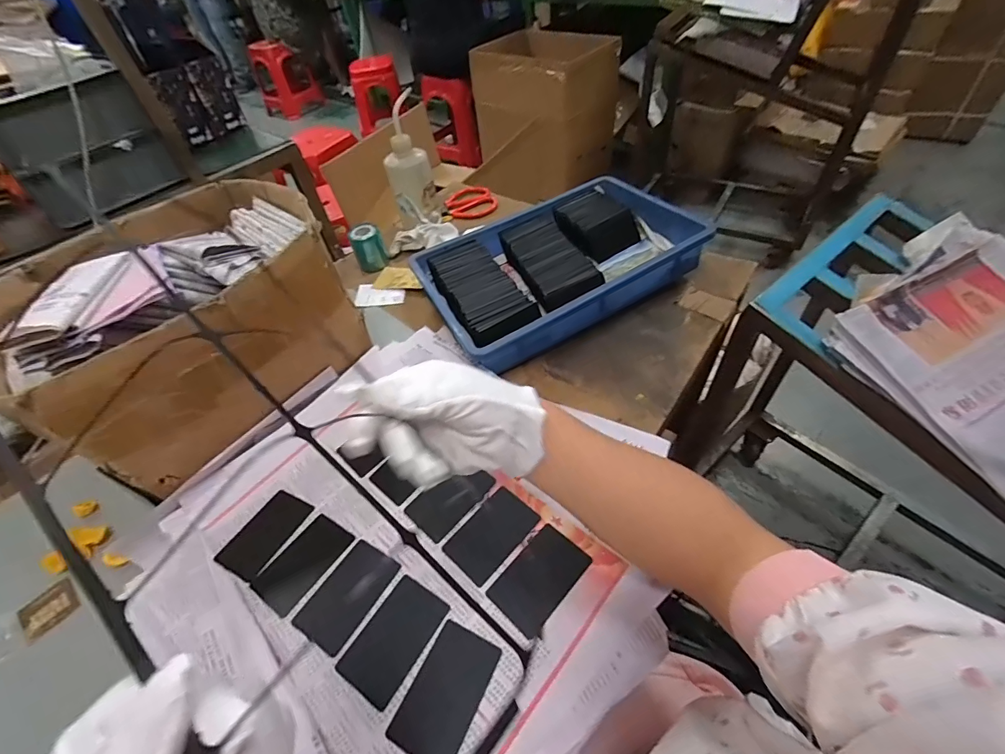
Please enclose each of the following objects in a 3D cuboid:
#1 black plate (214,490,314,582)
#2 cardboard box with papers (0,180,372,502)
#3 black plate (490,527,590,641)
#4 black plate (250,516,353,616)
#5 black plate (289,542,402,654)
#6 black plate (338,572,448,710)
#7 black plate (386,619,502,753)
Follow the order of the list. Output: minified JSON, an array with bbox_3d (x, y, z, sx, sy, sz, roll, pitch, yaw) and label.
[{"bbox_3d":[-0.241,0.158,0.433,0.054,0.004,0.083,15,48,23],"label":"black plate"},{"bbox_3d":[-0.357,-0.066,0.496,0.259,0.177,0.327,27,57,24],"label":"cardboard box with papers"},{"bbox_3d":[0.033,0.176,0.376,0.052,0.004,0.084,32,58,33],"label":"black plate"},{"bbox_3d":[-0.189,0.176,0.407,0.054,0.004,0.083,20,48,27],"label":"black plate"},{"bbox_3d":[-0.138,0.194,0.382,0.053,0.004,0.084,19,48,25],"label":"black plate"},{"bbox_3d":[-0.089,0.216,0.354,0.053,0.004,0.084,21,50,26],"label":"black plate"},{"bbox_3d":[-0.042,0.239,0.324,0.054,0.004,0.084,14,47,26],"label":"black plate"}]

